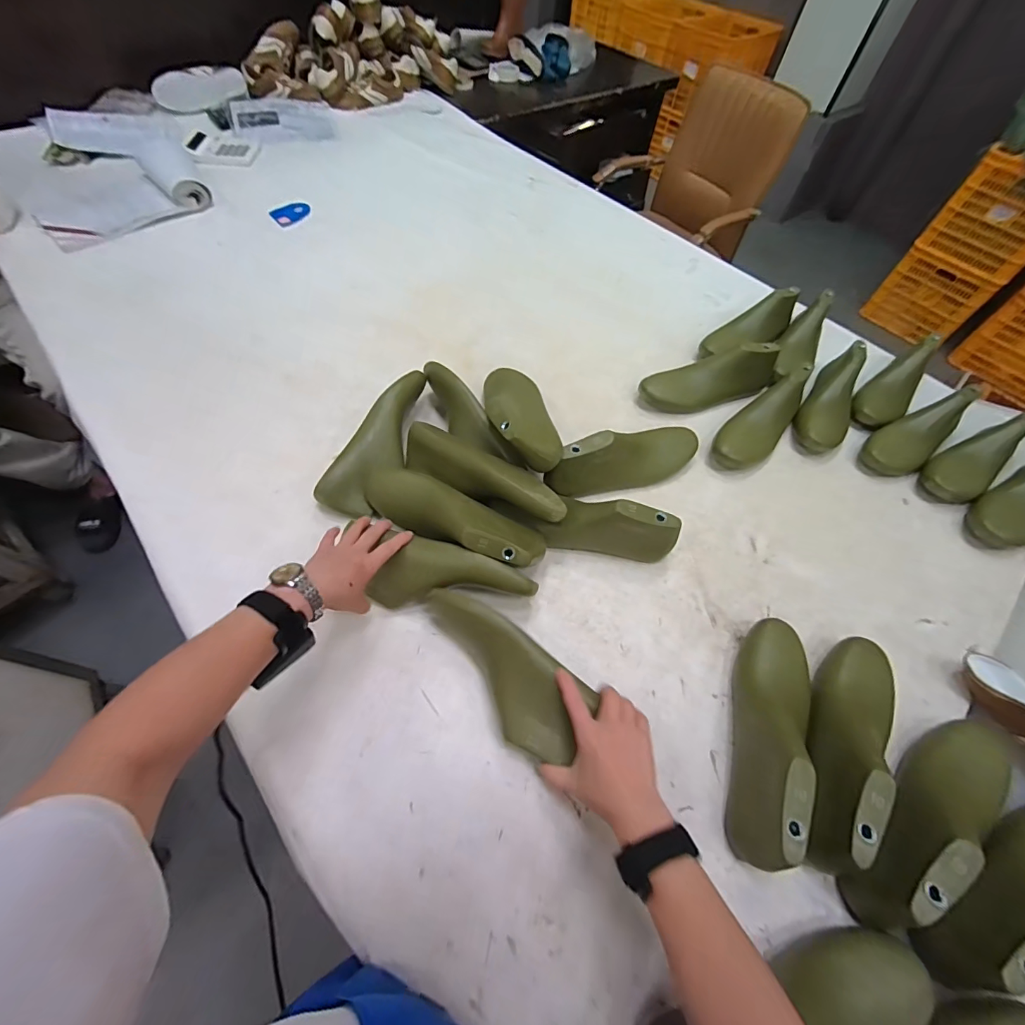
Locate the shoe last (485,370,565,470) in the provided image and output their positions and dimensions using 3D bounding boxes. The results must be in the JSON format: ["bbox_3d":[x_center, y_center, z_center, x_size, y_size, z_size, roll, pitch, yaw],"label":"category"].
[{"bbox_3d":[0.002,-0.160,0.678,0.093,0.076,0.253,-10,42,-9],"label":"shoe last"}]

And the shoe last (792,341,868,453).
[{"bbox_3d":[0.591,-0.209,0.787,0.090,0.080,0.243,34,63,16],"label":"shoe last"}]

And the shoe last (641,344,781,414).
[{"bbox_3d":[0.360,-0.242,0.792,0.263,0.082,0.077,-9,60,-8],"label":"shoe last"}]

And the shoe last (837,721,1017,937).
[{"bbox_3d":[0.443,0.309,0.446,0.269,0.088,0.102,-36,68,-22],"label":"shoe last"}]

